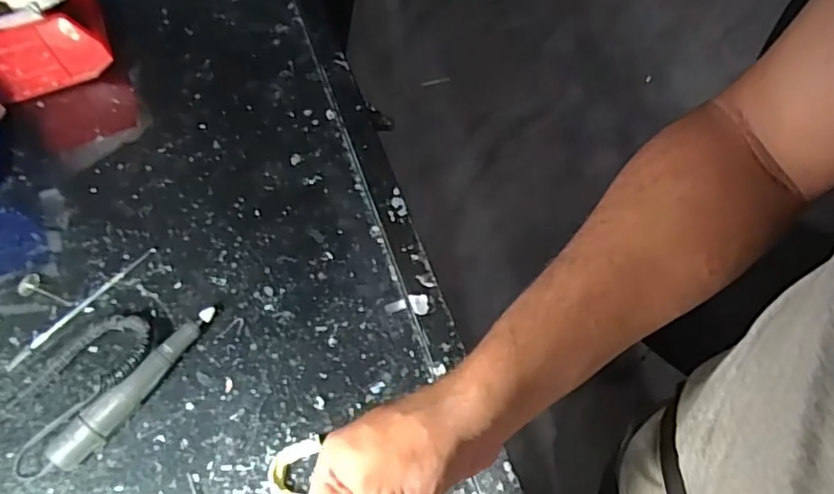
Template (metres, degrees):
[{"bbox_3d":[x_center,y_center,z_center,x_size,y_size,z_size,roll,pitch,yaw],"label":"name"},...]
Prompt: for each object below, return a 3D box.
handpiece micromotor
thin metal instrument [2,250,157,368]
[{"bbox_3d":[-0.236,0.116,0.507,0.024,0.033,0.163,33,67,20],"label":"handpiece micromotor"},{"bbox_3d":[-0.316,0.055,0.563,0.010,0.004,0.159,36,68,21],"label":"thin metal instrument"}]

